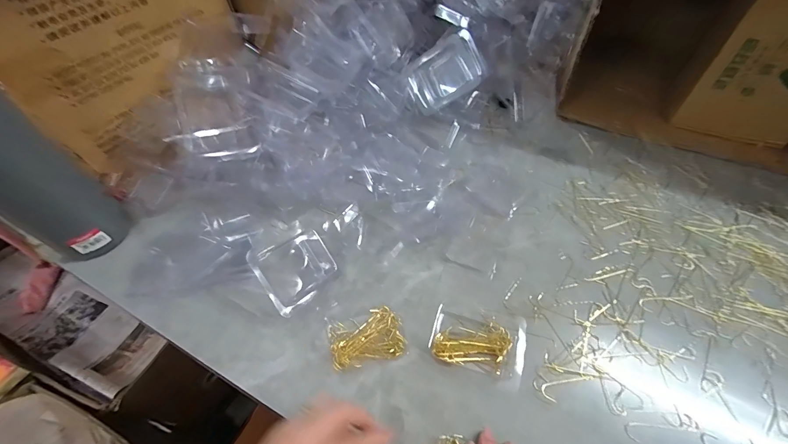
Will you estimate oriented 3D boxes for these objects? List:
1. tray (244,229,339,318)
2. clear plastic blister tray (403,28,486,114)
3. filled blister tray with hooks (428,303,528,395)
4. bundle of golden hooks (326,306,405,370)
[{"bbox_3d":[-0.114,0.049,0.378,0.078,0.023,0.081,-34,61,-22],"label":"tray"},{"bbox_3d":[0.074,-0.214,0.486,0.108,0.024,0.078,-31,94,15],"label":"clear plastic blister tray"},{"bbox_3d":[0.083,0.119,0.330,0.089,0.010,0.064,16,56,11],"label":"filled blister tray with hooks"},{"bbox_3d":[-0.027,0.116,0.334,0.070,0.015,0.048,-13,55,-9],"label":"bundle of golden hooks"}]

